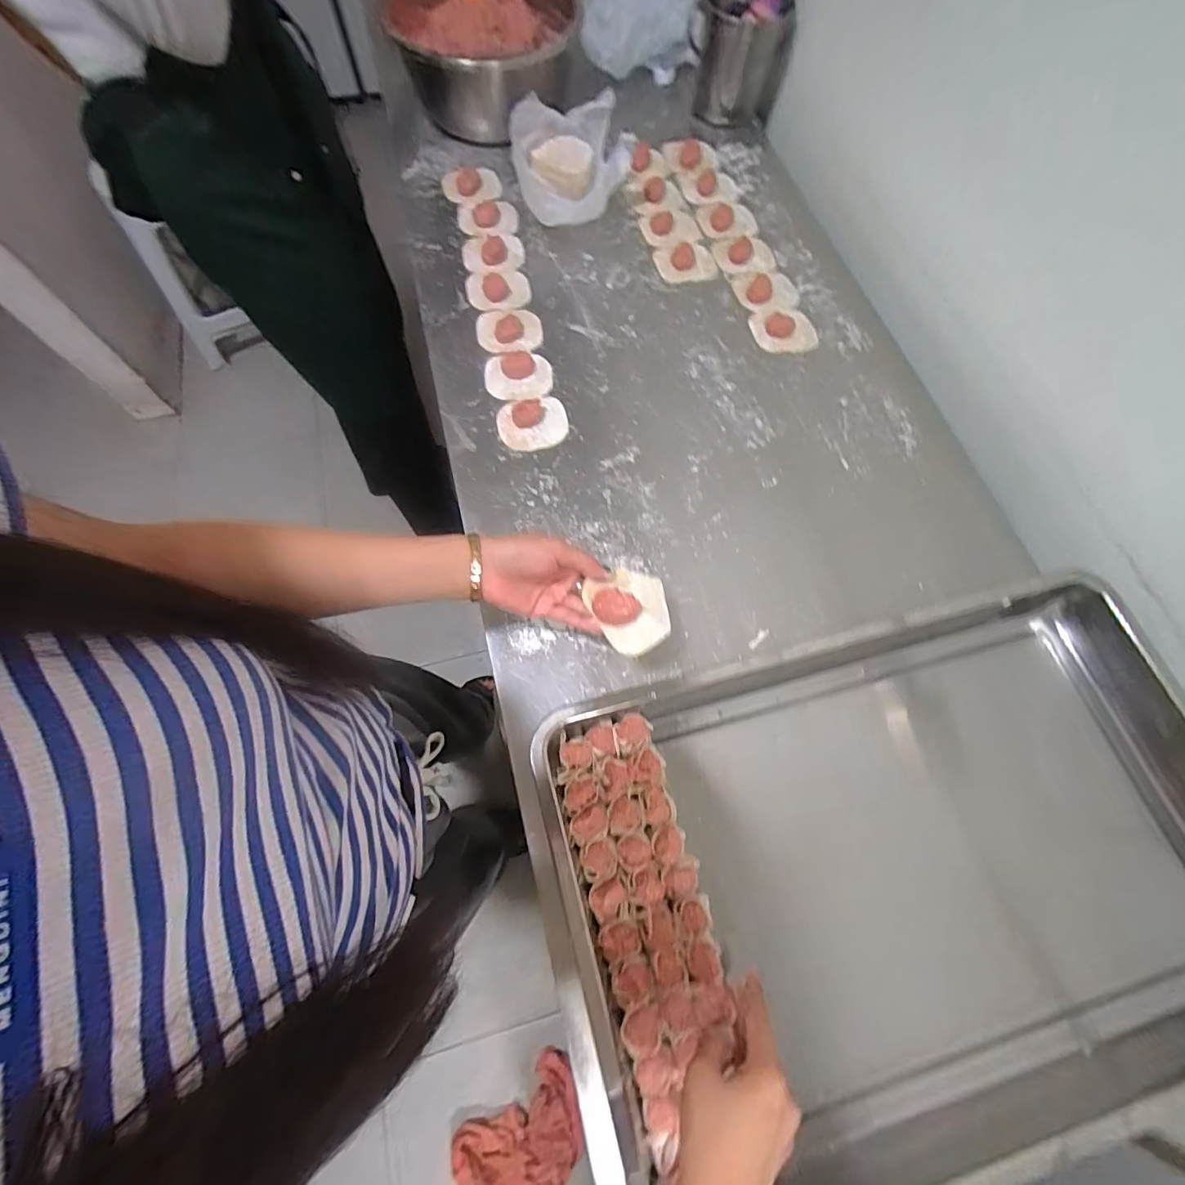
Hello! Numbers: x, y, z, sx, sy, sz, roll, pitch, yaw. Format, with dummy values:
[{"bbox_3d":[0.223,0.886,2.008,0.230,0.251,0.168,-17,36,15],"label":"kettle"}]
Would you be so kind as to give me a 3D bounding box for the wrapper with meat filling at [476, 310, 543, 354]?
[{"bbox_3d":[-0.109,-0.346,0.683,0.083,0.011,0.072,-7,71,-4],"label":"wrapper with meat filling"}]

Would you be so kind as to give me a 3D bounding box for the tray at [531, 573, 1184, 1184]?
[{"bbox_3d":[0.282,0.222,0.444,0.602,0.064,0.385,-14,72,-6],"label":"tray"}]

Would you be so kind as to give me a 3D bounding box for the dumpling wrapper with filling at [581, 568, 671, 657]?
[{"bbox_3d":[0.036,0.011,0.449,0.069,0.037,0.074,0,71,-1],"label":"dumpling wrapper with filling"}]

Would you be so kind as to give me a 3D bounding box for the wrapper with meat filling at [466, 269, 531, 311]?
[{"bbox_3d":[-0.128,-0.414,0.706,0.085,0.011,0.070,-14,71,-6],"label":"wrapper with meat filling"}]

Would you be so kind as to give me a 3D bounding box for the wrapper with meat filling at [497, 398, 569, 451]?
[{"bbox_3d":[-0.072,-0.207,0.620,0.083,0.020,0.066,-9,71,-4],"label":"wrapper with meat filling"}]

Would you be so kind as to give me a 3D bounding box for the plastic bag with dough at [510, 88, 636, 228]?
[{"bbox_3d":[-0.029,-0.602,0.734,0.159,0.118,0.136,-7,71,-4],"label":"plastic bag with dough"}]

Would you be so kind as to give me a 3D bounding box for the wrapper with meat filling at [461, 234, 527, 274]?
[{"bbox_3d":[-0.140,-0.478,0.732,0.087,0.011,0.075,-10,71,-5],"label":"wrapper with meat filling"}]

